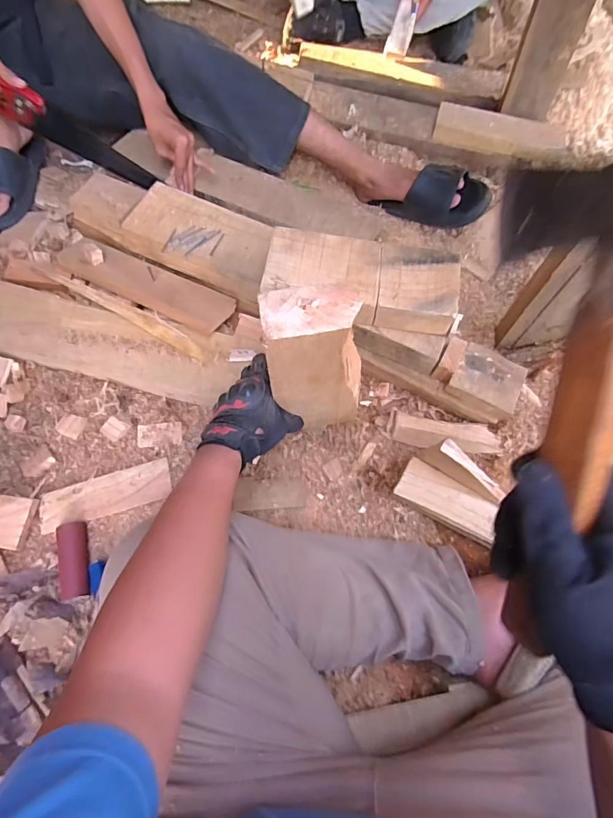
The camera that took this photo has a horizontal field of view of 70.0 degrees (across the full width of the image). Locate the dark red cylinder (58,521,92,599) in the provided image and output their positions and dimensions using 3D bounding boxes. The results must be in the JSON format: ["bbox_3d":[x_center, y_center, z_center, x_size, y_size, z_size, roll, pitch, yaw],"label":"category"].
[{"bbox_3d":[-0.333,0.215,0.624,0.032,0.036,0.103,-7,81,-5],"label":"dark red cylinder"}]

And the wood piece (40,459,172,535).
[{"bbox_3d":[-0.303,0.130,0.662,0.190,0.012,0.059,-15,67,-9],"label":"wood piece"}]

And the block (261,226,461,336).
[{"bbox_3d":[0.083,-0.196,0.670,0.282,0.058,0.126,5,65,0],"label":"block"}]

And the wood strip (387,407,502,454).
[{"bbox_3d":[0.216,0.039,0.689,0.166,0.034,0.056,9,65,2],"label":"wood strip"}]

